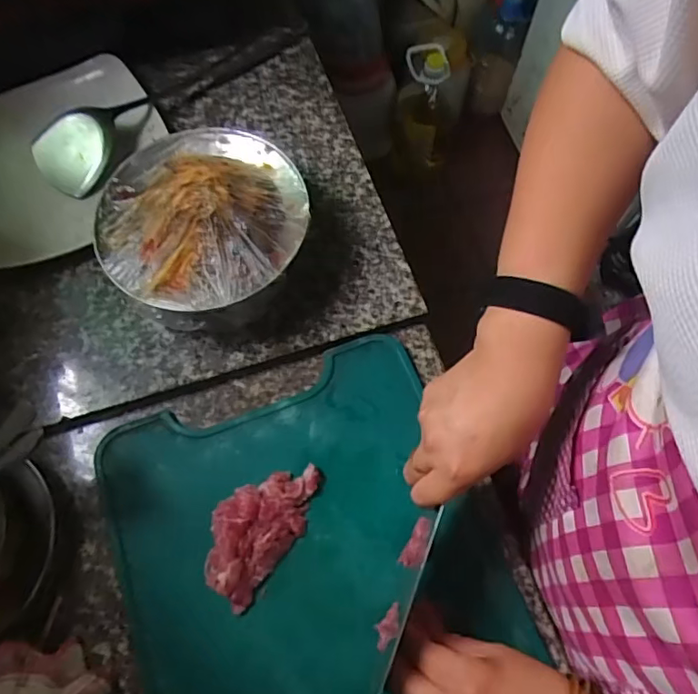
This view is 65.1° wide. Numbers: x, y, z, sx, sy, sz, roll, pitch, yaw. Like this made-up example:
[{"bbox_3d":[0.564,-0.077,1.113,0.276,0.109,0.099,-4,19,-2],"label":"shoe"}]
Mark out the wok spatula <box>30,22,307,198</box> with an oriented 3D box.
[{"bbox_3d":[-0.199,-0.296,0.626,0.349,0.030,0.084,-40,73,-14],"label":"wok spatula"}]

